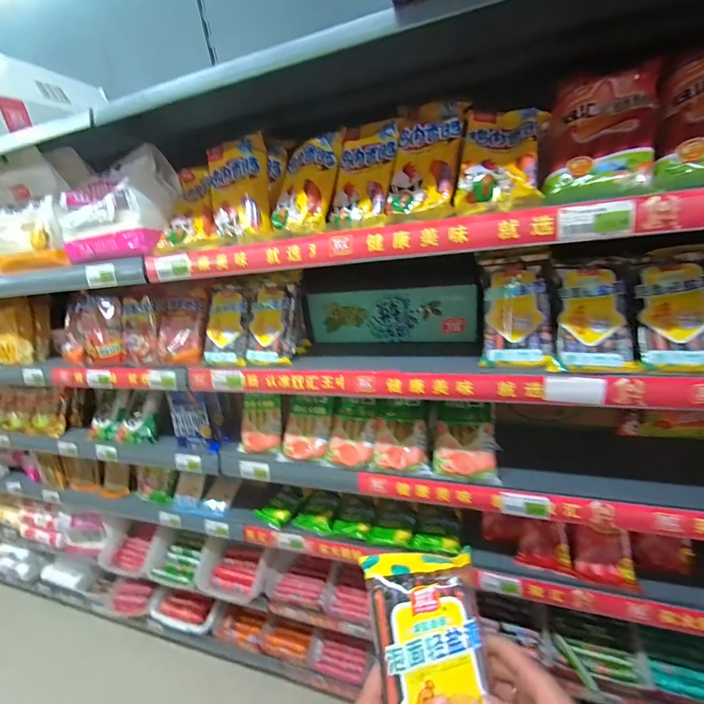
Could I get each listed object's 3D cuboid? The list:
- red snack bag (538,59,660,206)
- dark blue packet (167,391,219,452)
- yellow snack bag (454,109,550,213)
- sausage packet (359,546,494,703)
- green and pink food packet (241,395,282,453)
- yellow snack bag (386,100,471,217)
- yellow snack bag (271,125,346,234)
[{"bbox_3d":[0.344,-0.296,0.480,0.133,0.232,0.075,4,-12,30],"label":"red snack bag"},{"bbox_3d":[-0.399,0.170,0.839,0.105,0.150,0.033,-4,24,8],"label":"dark blue packet"},{"bbox_3d":[0.224,-0.290,0.511,0.109,0.045,0.192,6,64,19],"label":"yellow snack bag"},{"bbox_3d":[0.083,0.299,0.313,0.108,0.030,0.202,-10,57,-5],"label":"sausage packet"},{"bbox_3d":[-0.218,0.171,0.833,0.106,0.133,0.030,-4,-2,12],"label":"green and pink food packet"},{"bbox_3d":[0.121,-0.318,0.556,0.109,0.201,0.021,7,-9,25],"label":"yellow snack bag"},{"bbox_3d":[-0.081,-0.300,0.606,0.104,0.191,0.040,5,-10,18],"label":"yellow snack bag"}]

